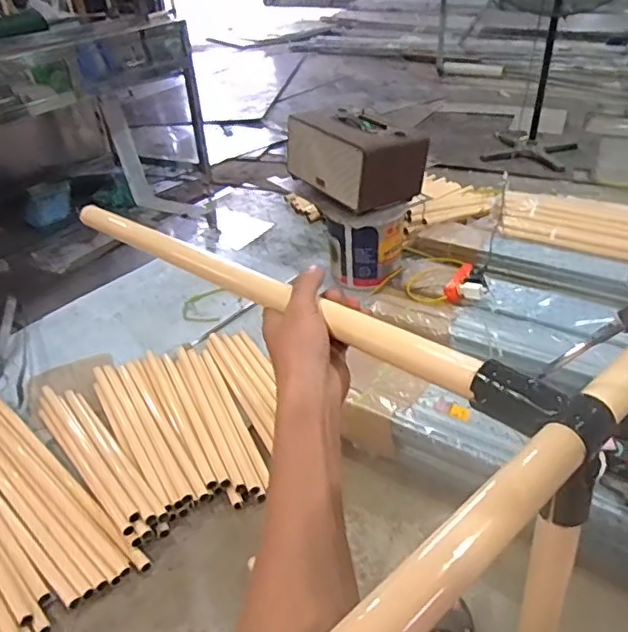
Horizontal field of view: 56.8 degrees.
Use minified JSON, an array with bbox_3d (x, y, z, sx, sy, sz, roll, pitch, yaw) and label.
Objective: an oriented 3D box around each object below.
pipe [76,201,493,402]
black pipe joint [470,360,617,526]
[{"bbox_3d":[-0.089,-0.043,0.565,0.026,0.023,0.560,-32,39,-34],"label":"pipe"},{"bbox_3d":[0.137,0.079,0.367,0.083,0.074,0.034,24,42,34],"label":"black pipe joint"}]

